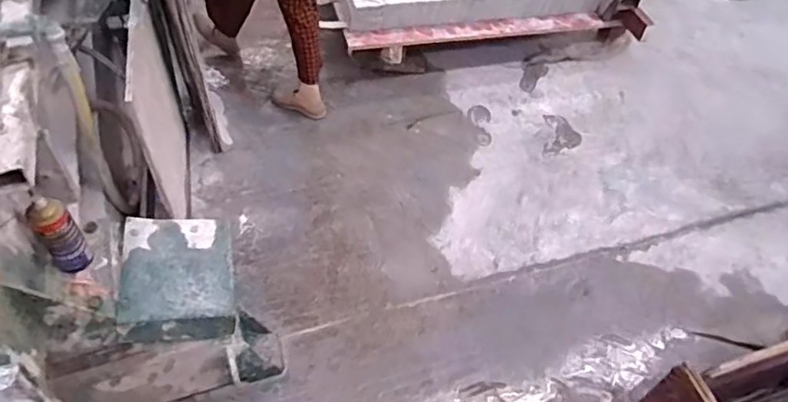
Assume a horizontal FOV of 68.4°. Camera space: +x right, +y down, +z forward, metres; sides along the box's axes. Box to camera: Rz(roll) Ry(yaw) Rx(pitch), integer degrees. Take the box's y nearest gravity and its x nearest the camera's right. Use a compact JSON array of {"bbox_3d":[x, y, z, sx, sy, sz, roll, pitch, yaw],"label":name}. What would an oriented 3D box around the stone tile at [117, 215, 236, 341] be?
[{"bbox_3d":[-0.450,0.156,1.215,0.217,0.065,0.266,1,48,-21],"label":"stone tile"}]

